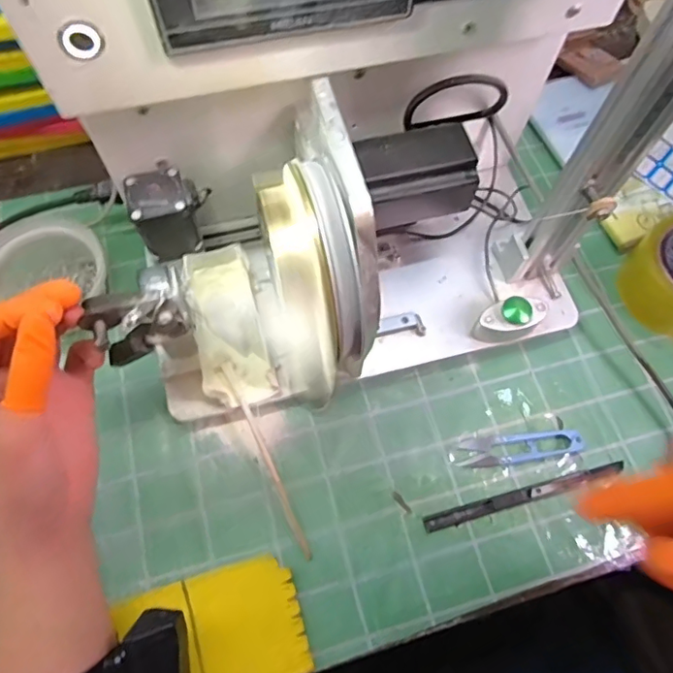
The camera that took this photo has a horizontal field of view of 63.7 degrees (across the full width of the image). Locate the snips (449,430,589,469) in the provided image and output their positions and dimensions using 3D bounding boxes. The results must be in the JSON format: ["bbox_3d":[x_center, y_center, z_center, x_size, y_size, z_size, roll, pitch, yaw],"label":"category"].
[{"bbox_3d":[0.147,0.089,0.432,0.099,0.012,0.024,-4,68,-5],"label":"snips"}]

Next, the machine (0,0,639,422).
[{"bbox_3d":[0.020,-0.127,0.327,0.340,0.327,0.214,-17,69,-10],"label":"machine"}]

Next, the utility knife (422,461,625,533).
[{"bbox_3d":[0.148,0.123,0.420,0.164,0.008,0.012,-14,69,-9],"label":"utility knife"}]

